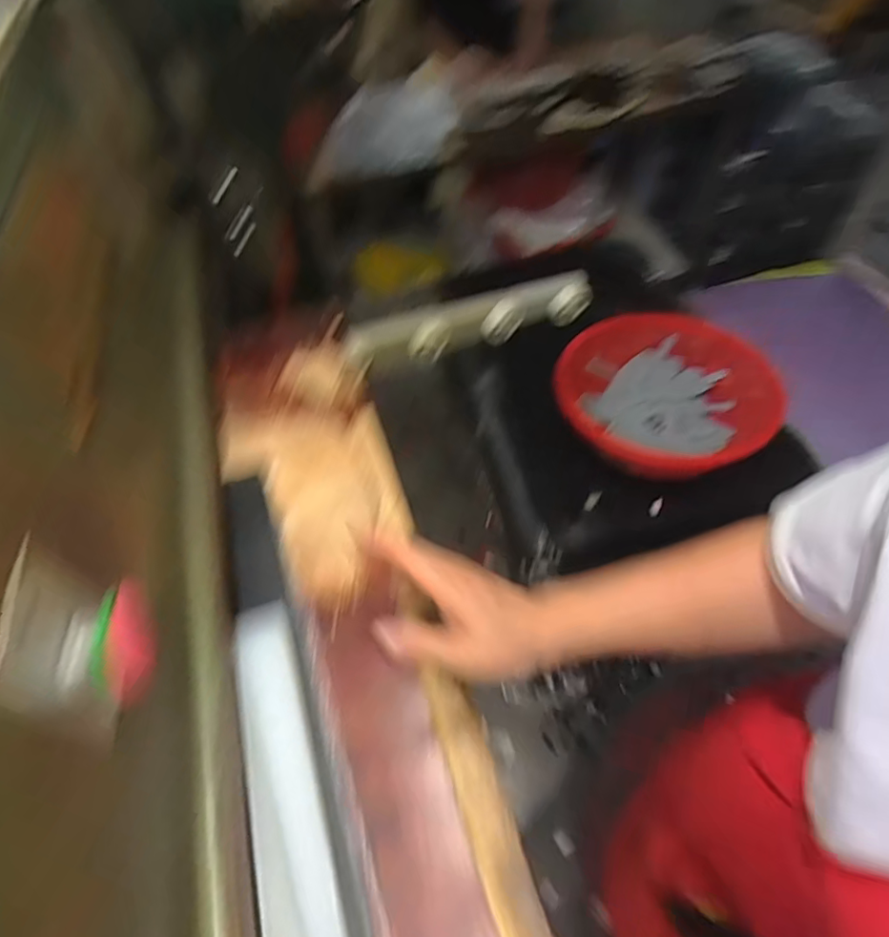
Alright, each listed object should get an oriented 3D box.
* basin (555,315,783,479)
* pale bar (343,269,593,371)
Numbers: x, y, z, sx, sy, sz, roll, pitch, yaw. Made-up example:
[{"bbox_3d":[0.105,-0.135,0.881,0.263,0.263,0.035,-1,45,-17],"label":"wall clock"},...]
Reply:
[{"bbox_3d":[0.439,-0.151,1.120,0.423,0.156,0.376,-37,59,-20],"label":"basin"},{"bbox_3d":[0.031,-0.204,0.771,0.344,0.067,0.052,-17,54,-7],"label":"pale bar"}]

